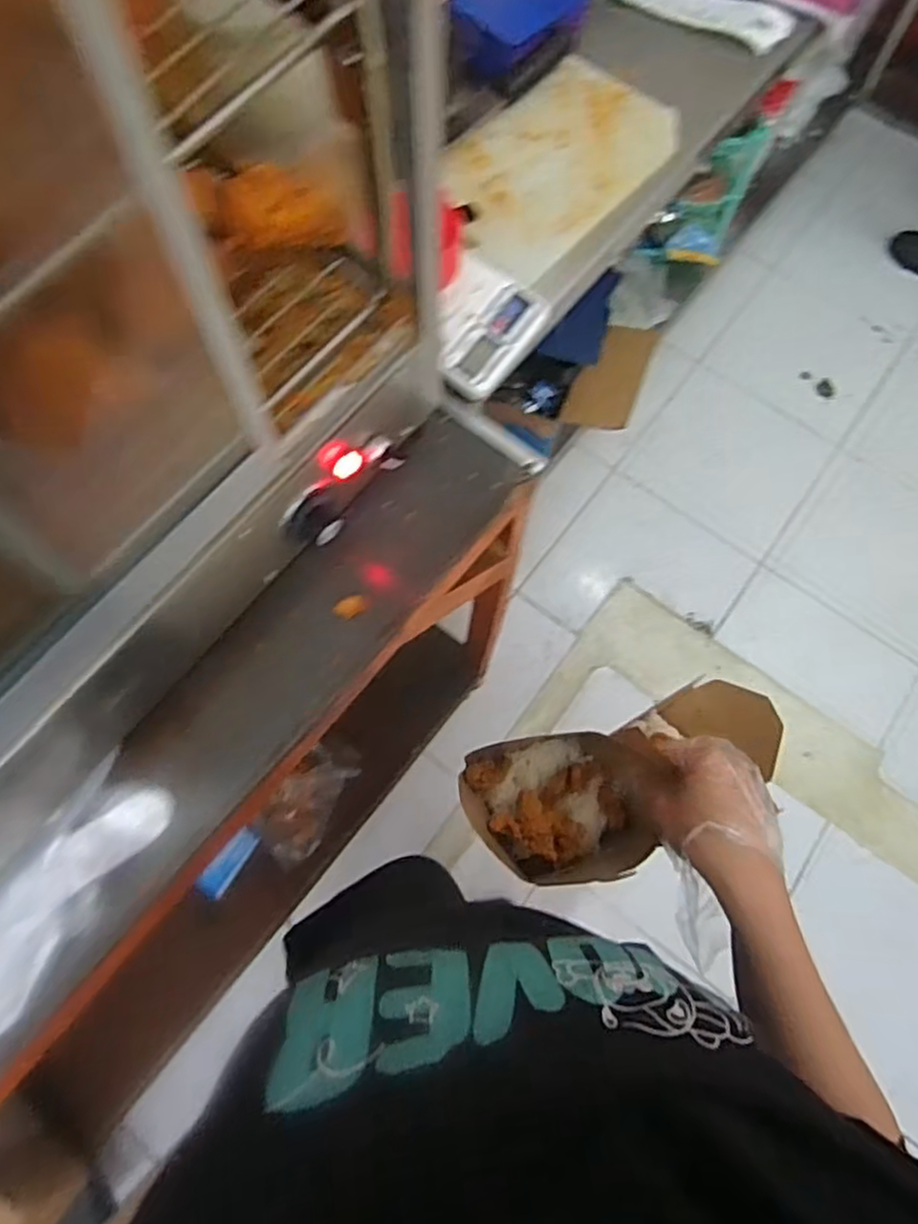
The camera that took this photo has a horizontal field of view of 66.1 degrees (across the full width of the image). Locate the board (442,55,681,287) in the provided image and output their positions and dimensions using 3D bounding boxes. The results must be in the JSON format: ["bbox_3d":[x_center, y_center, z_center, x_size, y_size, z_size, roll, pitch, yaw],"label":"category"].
[{"bbox_3d":[0.113,-0.527,0.818,0.187,0.012,0.352,39,68,8],"label":"board"}]

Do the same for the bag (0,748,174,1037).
[{"bbox_3d":[-0.323,0.227,0.555,0.080,0.028,0.219,38,72,11],"label":"bag"}]

